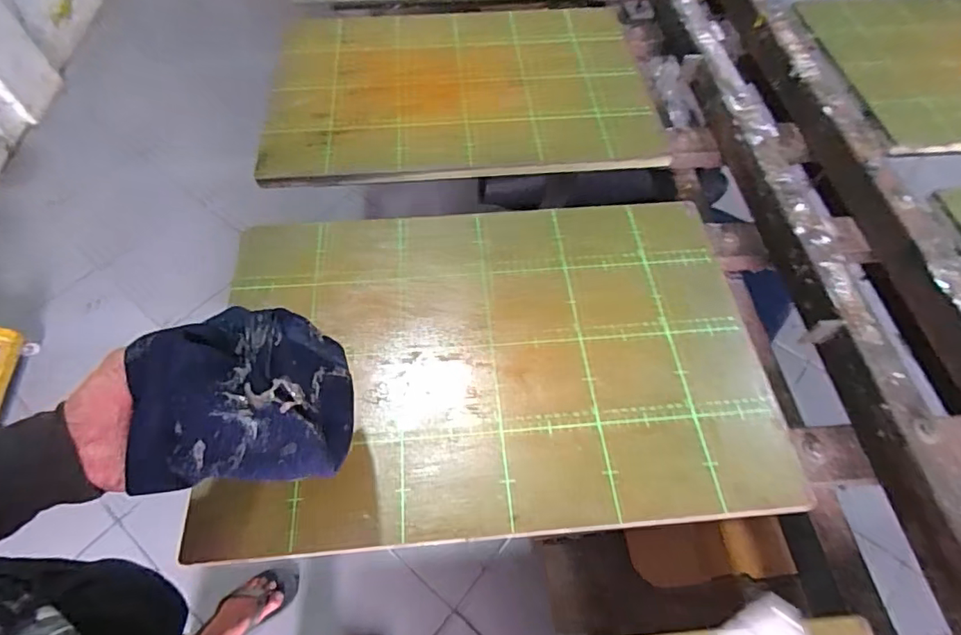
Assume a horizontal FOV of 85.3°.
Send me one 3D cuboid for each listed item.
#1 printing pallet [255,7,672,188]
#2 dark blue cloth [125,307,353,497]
[{"bbox_3d":[-0.032,-0.369,0.829,0.582,0.021,0.414,0,62,0],"label":"printing pallet"},{"bbox_3d":[-0.180,0.059,0.403,0.147,0.070,0.136,-4,62,-2],"label":"dark blue cloth"}]

